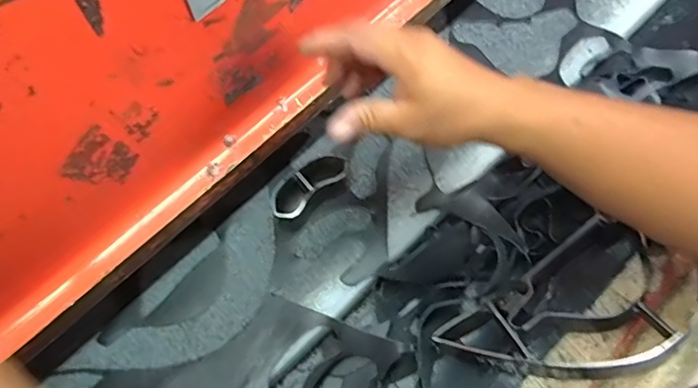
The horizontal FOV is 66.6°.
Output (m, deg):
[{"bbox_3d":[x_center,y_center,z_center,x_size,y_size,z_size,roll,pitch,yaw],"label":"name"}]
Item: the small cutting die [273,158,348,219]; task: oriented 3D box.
[{"bbox_3d":[-0.036,-0.005,0.479,0.079,0.038,0.037,-38,70,-15],"label":"small cutting die"}]

